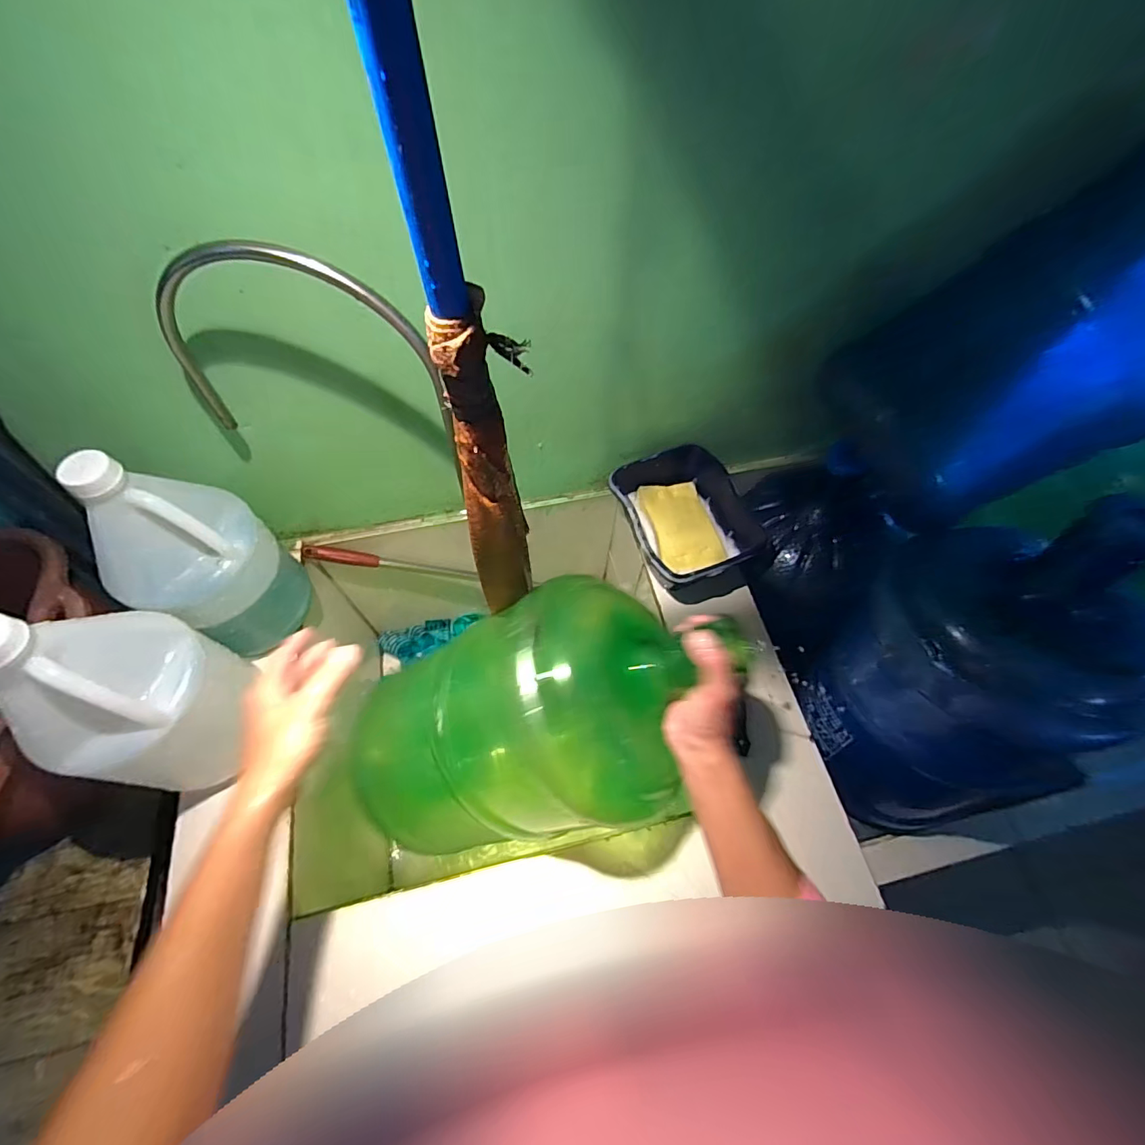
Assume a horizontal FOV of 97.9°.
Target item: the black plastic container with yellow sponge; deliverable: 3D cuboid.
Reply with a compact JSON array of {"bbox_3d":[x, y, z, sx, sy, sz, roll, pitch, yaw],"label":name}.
[{"bbox_3d":[0.166,-0.070,0.724,0.182,0.088,0.207,-20,64,-13],"label":"black plastic container with yellow sponge"}]

